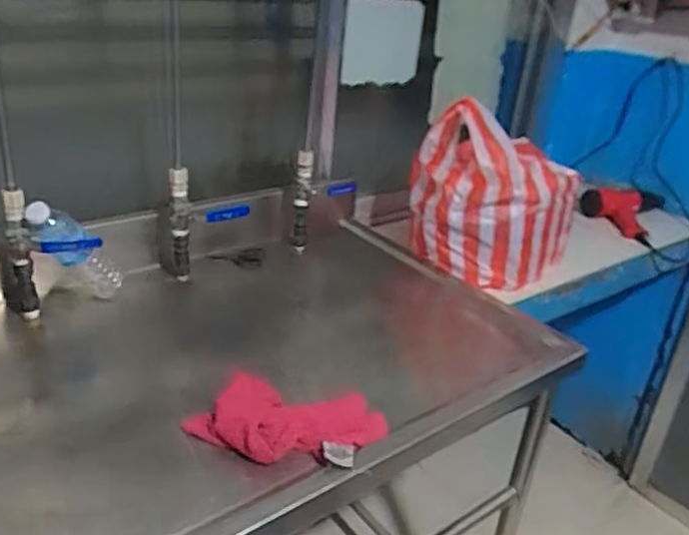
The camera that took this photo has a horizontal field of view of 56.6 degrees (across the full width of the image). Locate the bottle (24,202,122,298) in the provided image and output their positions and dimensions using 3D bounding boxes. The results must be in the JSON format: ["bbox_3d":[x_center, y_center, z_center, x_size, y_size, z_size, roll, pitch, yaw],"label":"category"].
[{"bbox_3d":[-0.405,-0.018,0.990,0.060,0.218,0.074,19,60,27],"label":"bottle"}]

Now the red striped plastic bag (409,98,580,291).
[{"bbox_3d":[0.292,-0.142,1.274,0.233,0.325,0.266,26,33,36],"label":"red striped plastic bag"}]

